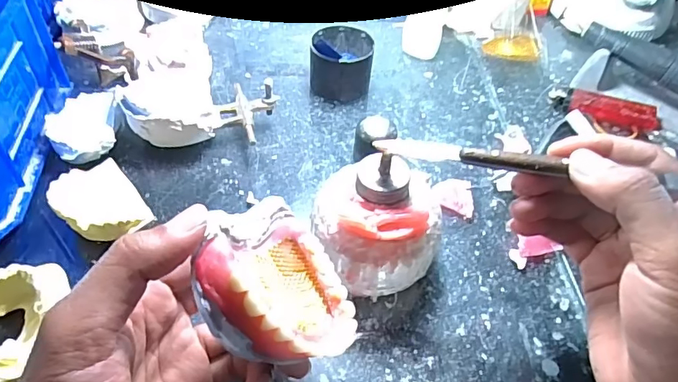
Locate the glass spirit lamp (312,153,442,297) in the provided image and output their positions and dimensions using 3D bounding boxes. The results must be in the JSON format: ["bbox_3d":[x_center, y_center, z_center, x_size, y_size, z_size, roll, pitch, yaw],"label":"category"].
[{"bbox_3d":[0.021,0.019,0.275,0.070,0.073,0.063,0,49,-4],"label":"glass spirit lamp"}]

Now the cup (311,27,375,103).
[{"bbox_3d":[0.003,-0.106,0.401,0.049,0.046,0.052,2,49,-3],"label":"cup"}]

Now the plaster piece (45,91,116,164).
[{"bbox_3d":[-0.176,-0.041,0.340,0.044,0.022,0.059,-15,52,-17],"label":"plaster piece"}]

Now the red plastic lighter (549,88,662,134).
[{"bbox_3d":[0.221,-0.067,0.402,0.087,0.019,0.022,18,50,11],"label":"red plastic lighter"}]

